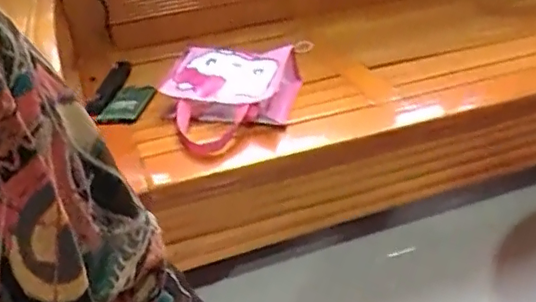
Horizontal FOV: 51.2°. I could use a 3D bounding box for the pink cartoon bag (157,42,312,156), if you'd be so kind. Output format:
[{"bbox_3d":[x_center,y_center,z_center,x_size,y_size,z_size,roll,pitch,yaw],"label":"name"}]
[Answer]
[{"bbox_3d":[-0.079,-0.100,1.065,0.253,0.080,0.314,10,40,14],"label":"pink cartoon bag"}]

